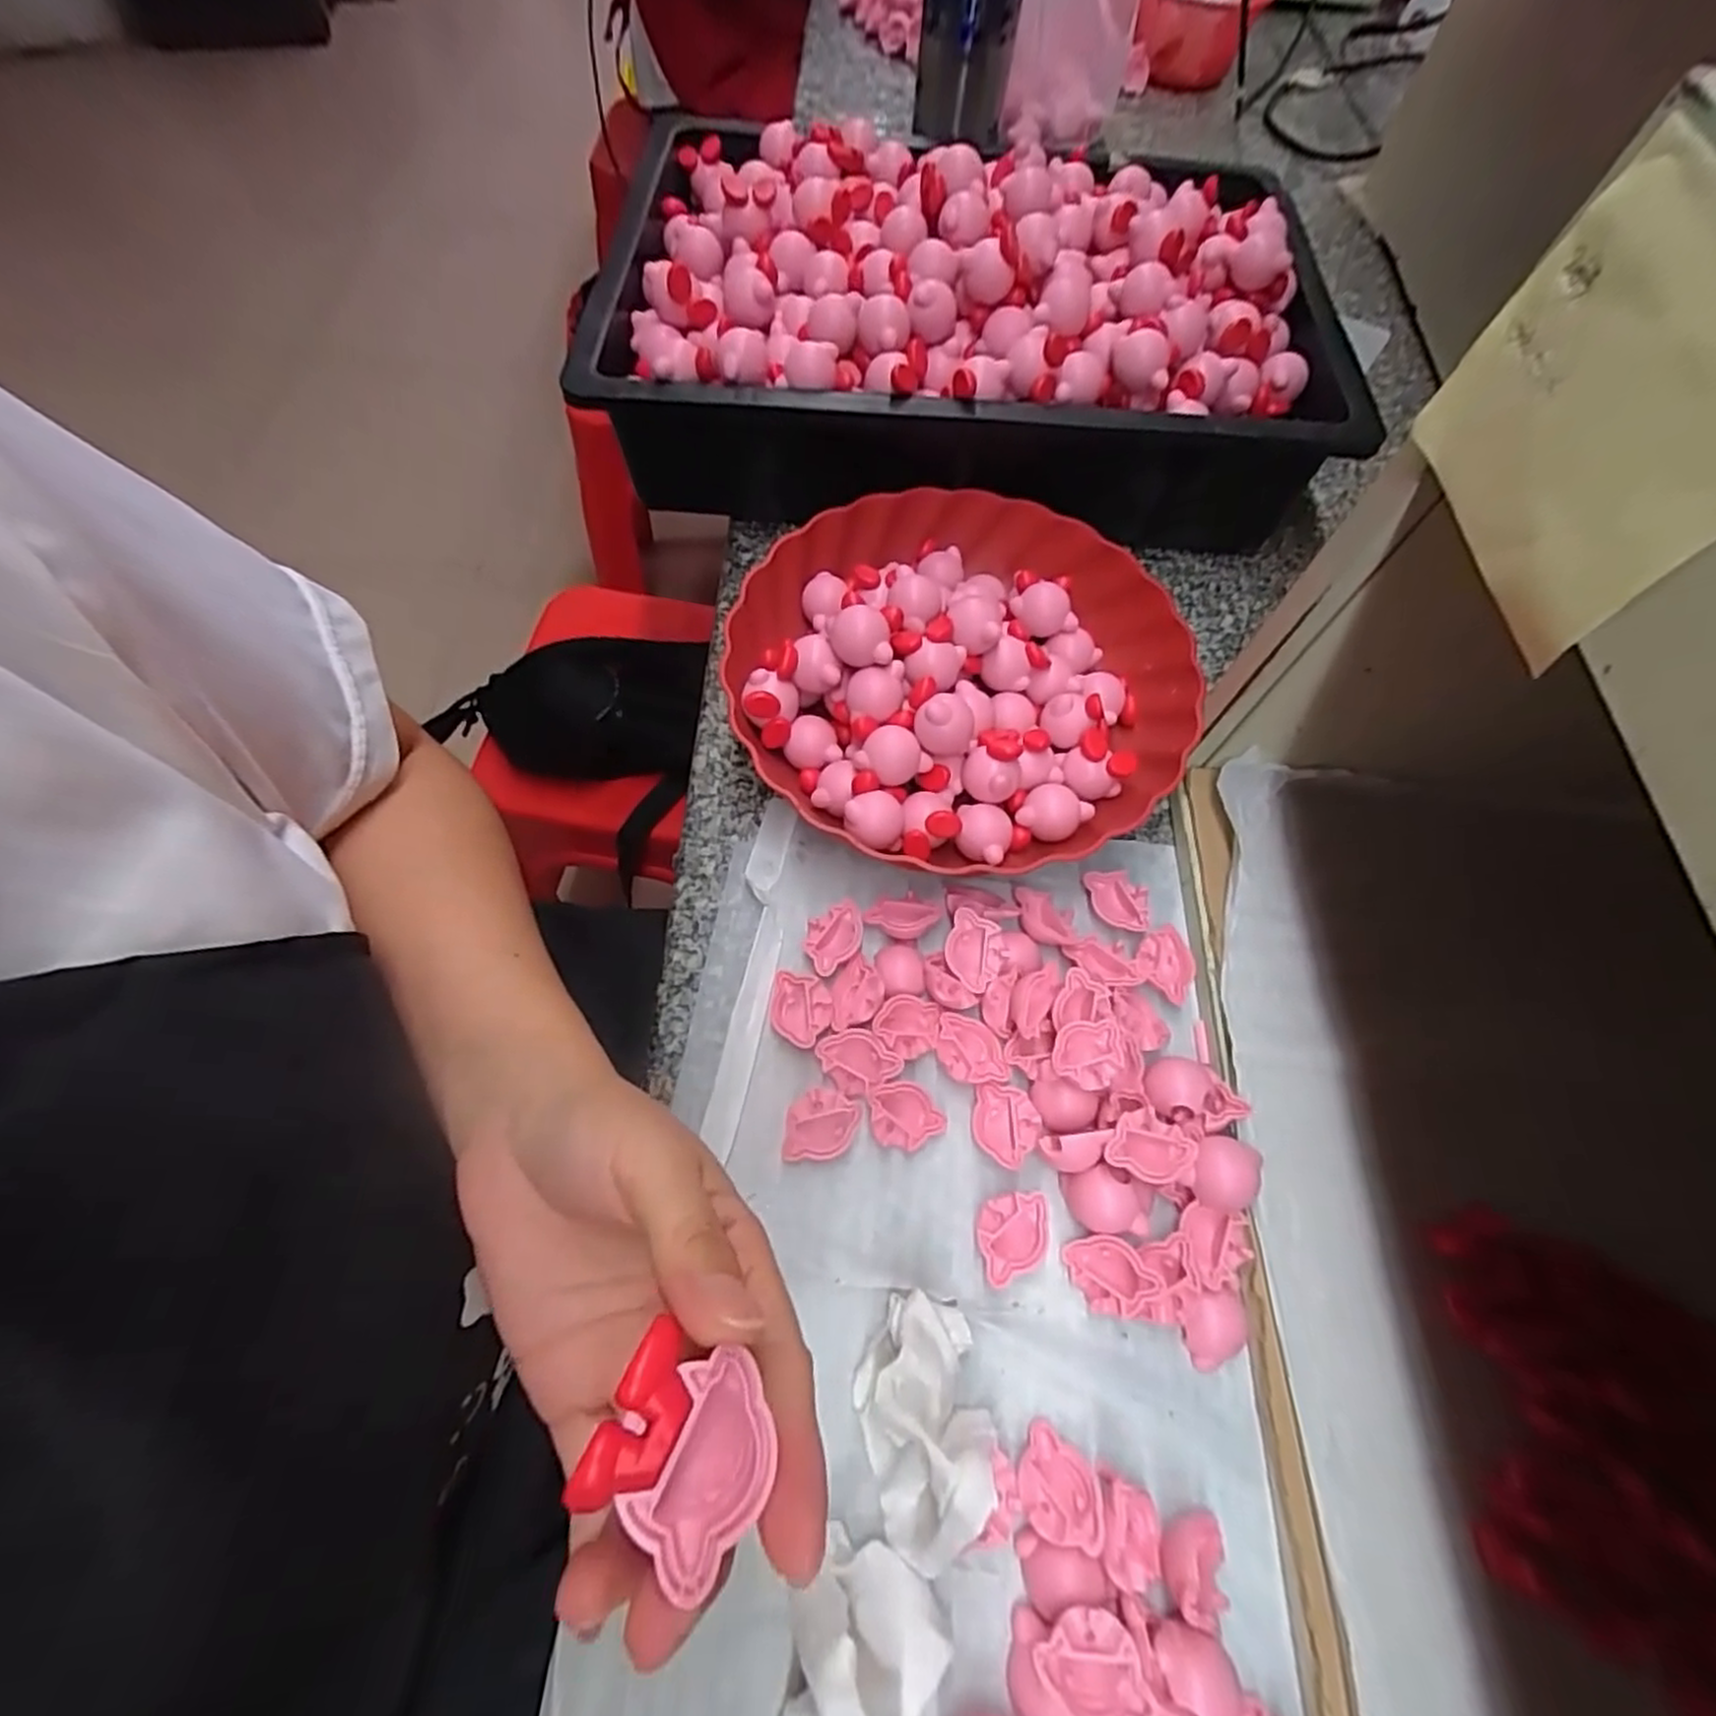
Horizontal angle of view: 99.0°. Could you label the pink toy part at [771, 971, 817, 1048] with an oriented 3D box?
[{"bbox_3d":[-0.030,0.069,0.333,0.020,0.009,0.034,-1,67,0],"label":"pink toy part"}]

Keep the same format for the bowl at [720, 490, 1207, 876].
[{"bbox_3d":[0.057,-0.105,0.383,0.233,0.052,0.222,0,67,1],"label":"bowl"}]

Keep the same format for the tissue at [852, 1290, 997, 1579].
[{"bbox_3d":[0.025,0.203,0.258,0.046,0.035,0.081,-11,65,-7],"label":"tissue"}]

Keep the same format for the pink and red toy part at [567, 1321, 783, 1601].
[{"bbox_3d":[-0.032,0.111,0.136,0.031,0.014,0.032,24,69,10],"label":"pink and red toy part"}]

